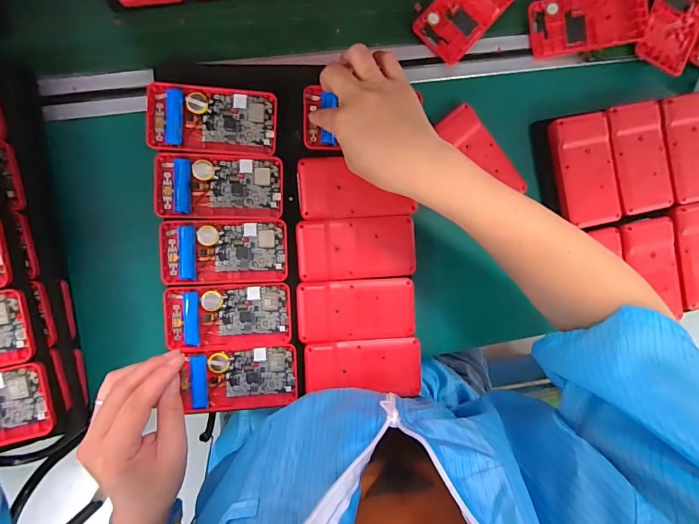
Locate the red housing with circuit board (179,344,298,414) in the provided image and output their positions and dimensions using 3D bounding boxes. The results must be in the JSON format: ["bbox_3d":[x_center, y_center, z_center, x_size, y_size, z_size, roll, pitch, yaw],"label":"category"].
[{"bbox_3d":[-0.108,0.118,0.422,0.109,0.011,0.063,-2,95,-7],"label":"red housing with circuit board"}]

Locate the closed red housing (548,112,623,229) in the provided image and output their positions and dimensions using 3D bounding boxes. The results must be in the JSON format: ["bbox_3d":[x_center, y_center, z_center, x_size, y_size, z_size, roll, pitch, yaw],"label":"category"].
[{"bbox_3d":[0.259,-0.101,0.470,0.063,0.028,0.118,-11,93,-7],"label":"closed red housing"}]

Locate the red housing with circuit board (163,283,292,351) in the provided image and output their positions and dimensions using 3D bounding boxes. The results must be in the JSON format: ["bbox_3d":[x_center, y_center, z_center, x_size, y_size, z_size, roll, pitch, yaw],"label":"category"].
[{"bbox_3d":[-0.120,0.054,0.419,0.121,0.010,0.062,-2,92,-7],"label":"red housing with circuit board"}]

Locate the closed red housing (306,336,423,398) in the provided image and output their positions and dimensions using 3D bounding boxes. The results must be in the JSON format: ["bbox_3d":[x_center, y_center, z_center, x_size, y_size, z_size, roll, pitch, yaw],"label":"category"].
[{"bbox_3d":[0.015,0.110,0.435,0.119,0.012,0.057,-1,92,-7],"label":"closed red housing"}]

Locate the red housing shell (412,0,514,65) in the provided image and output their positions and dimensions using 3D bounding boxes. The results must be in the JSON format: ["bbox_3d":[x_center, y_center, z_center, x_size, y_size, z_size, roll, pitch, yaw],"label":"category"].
[{"bbox_3d":[0.128,-0.275,0.456,0.062,0.014,0.120,42,86,-7],"label":"red housing shell"}]

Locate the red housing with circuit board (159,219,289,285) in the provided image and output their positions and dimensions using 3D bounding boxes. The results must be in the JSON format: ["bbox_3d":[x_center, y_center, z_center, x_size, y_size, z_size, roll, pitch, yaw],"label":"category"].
[{"bbox_3d":[-0.123,-0.010,0.417,0.120,0.010,0.062,-1,92,-7],"label":"red housing with circuit board"}]

